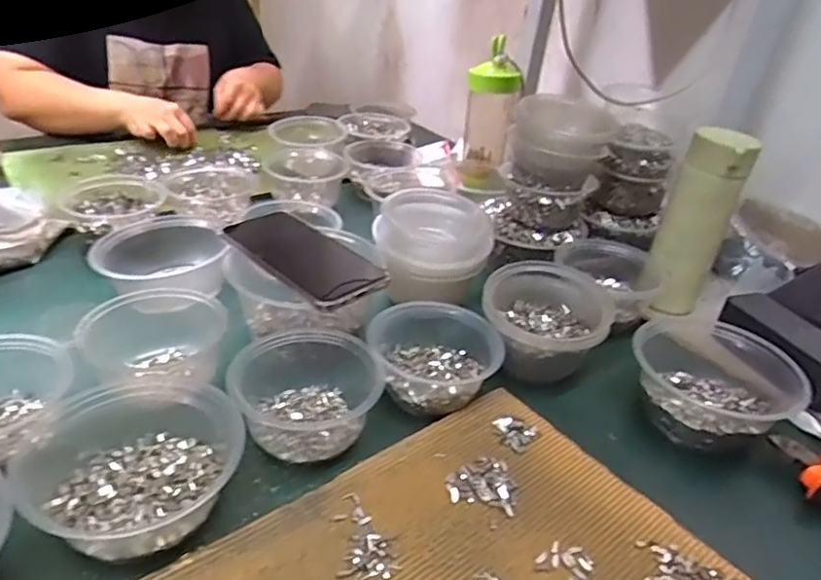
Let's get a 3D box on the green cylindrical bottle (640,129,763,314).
[{"bbox_3d":[0.302,-0.068,0.647,0.066,0.194,0.051,23,35,24],"label":"green cylindrical bottle"}]

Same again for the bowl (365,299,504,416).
[{"bbox_3d":[0.020,0.056,0.537,0.115,0.050,0.103,6,32,-3],"label":"bowl"}]

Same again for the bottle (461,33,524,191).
[{"bbox_3d":[0.116,-0.253,0.893,0.076,0.195,0.065,6,32,-1],"label":"bottle"}]

